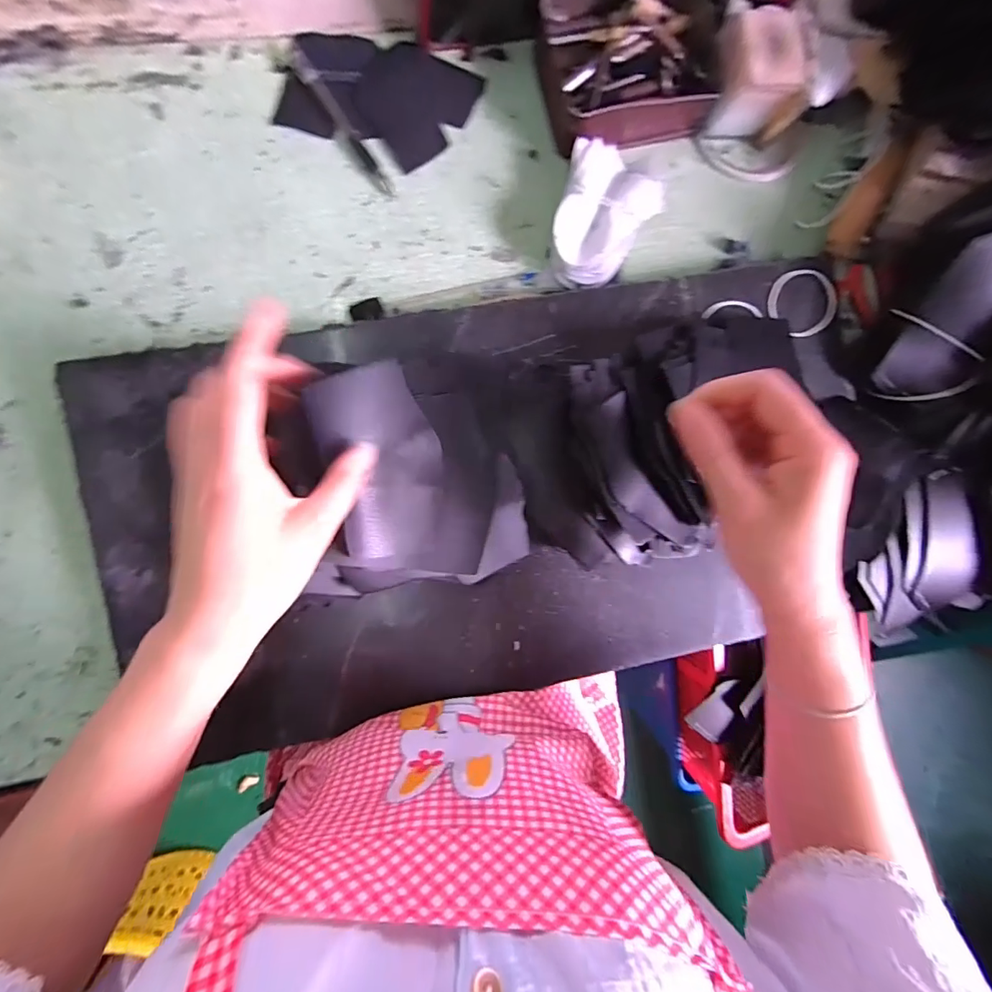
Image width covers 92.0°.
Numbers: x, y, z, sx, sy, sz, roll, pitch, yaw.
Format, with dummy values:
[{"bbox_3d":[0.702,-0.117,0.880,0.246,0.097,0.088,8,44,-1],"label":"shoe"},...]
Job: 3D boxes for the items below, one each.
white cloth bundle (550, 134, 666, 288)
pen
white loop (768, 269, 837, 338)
[{"bbox_3d":[0.084,-0.215,0.377,0.072,0.033,0.098,16,88,-6],"label":"white cloth bundle"},{"bbox_3d":[-0.117,-0.280,0.363,0.015,0.008,0.117,-35,93,-5],"label":"pen"},{"bbox_3d":[0.250,-0.156,0.389,0.060,0.004,0.053,-18,91,-3],"label":"white loop"}]

